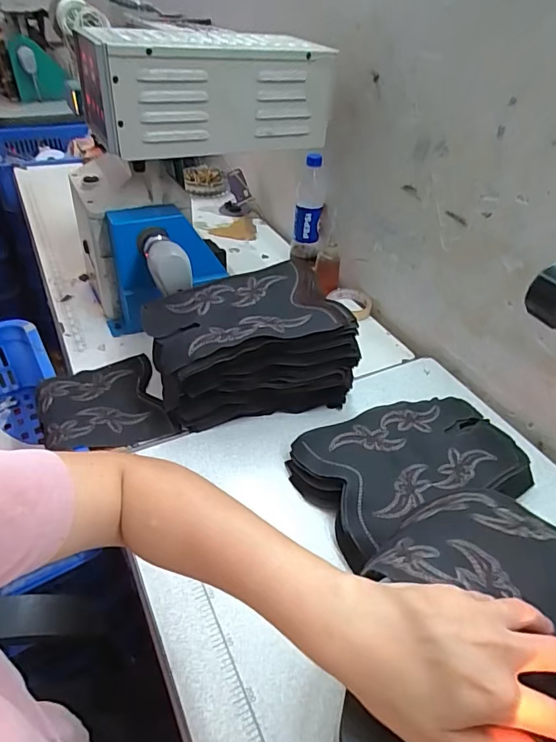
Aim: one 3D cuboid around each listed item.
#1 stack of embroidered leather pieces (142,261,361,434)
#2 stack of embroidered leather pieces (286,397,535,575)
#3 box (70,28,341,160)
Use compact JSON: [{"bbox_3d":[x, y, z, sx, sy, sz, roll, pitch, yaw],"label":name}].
[{"bbox_3d":[-0.041,-0.023,0.676,0.245,0.149,0.179,-13,43,-18],"label":"stack of embroidered leather pieces"},{"bbox_3d":[0.173,0.119,0.616,0.286,0.059,0.177,-16,44,-21],"label":"stack of embroidered leather pieces"},{"bbox_3d":[-0.106,-0.425,0.716,0.353,0.142,0.180,-13,43,-19],"label":"box"}]

